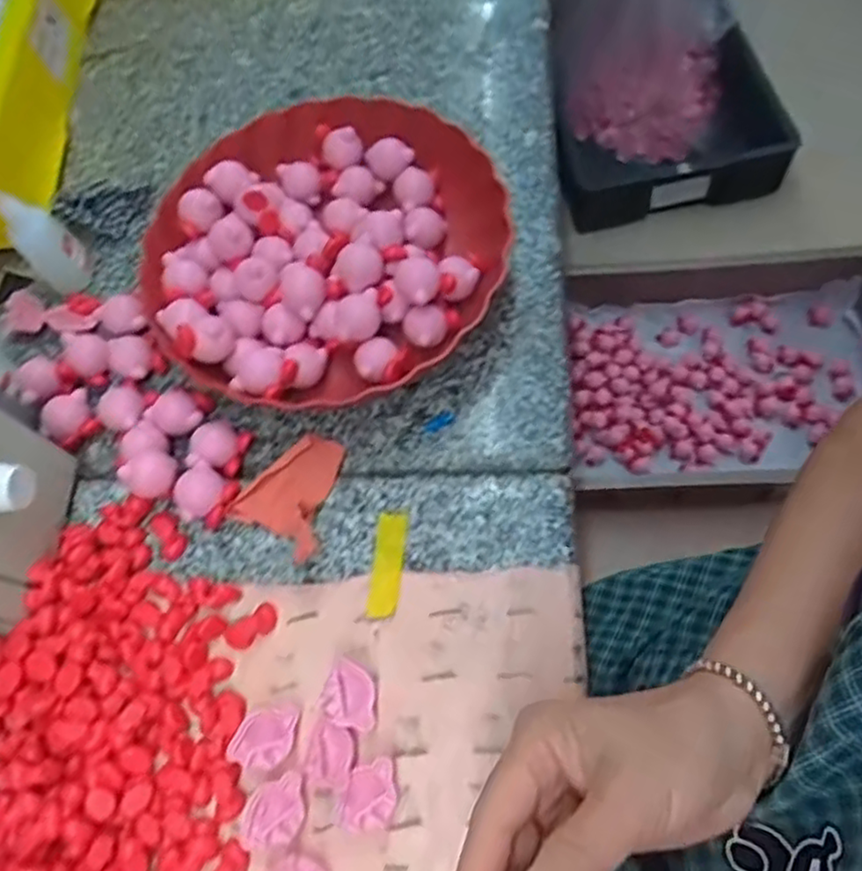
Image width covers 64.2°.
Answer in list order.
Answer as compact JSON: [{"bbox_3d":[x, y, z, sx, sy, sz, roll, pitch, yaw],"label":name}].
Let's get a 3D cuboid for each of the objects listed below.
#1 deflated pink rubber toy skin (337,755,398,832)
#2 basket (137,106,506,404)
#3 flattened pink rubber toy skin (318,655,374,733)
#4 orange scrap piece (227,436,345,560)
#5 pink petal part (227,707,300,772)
[{"bbox_3d":[-0.030,0.177,0.339,0.026,0.010,0.034,15,74,6],"label":"deflated pink rubber toy skin"},{"bbox_3d":[-0.070,-0.125,0.470,0.233,0.055,0.225,-3,66,6],"label":"basket"},{"bbox_3d":[-0.041,0.139,0.363,0.032,0.010,0.028,27,73,17],"label":"flattened pink rubber toy skin"},{"bbox_3d":[-0.075,0.031,0.410,0.066,0.028,0.073,31,74,18],"label":"orange scrap piece"},{"bbox_3d":[-0.087,0.158,0.357,0.036,0.012,0.027,-14,66,1],"label":"pink petal part"}]

